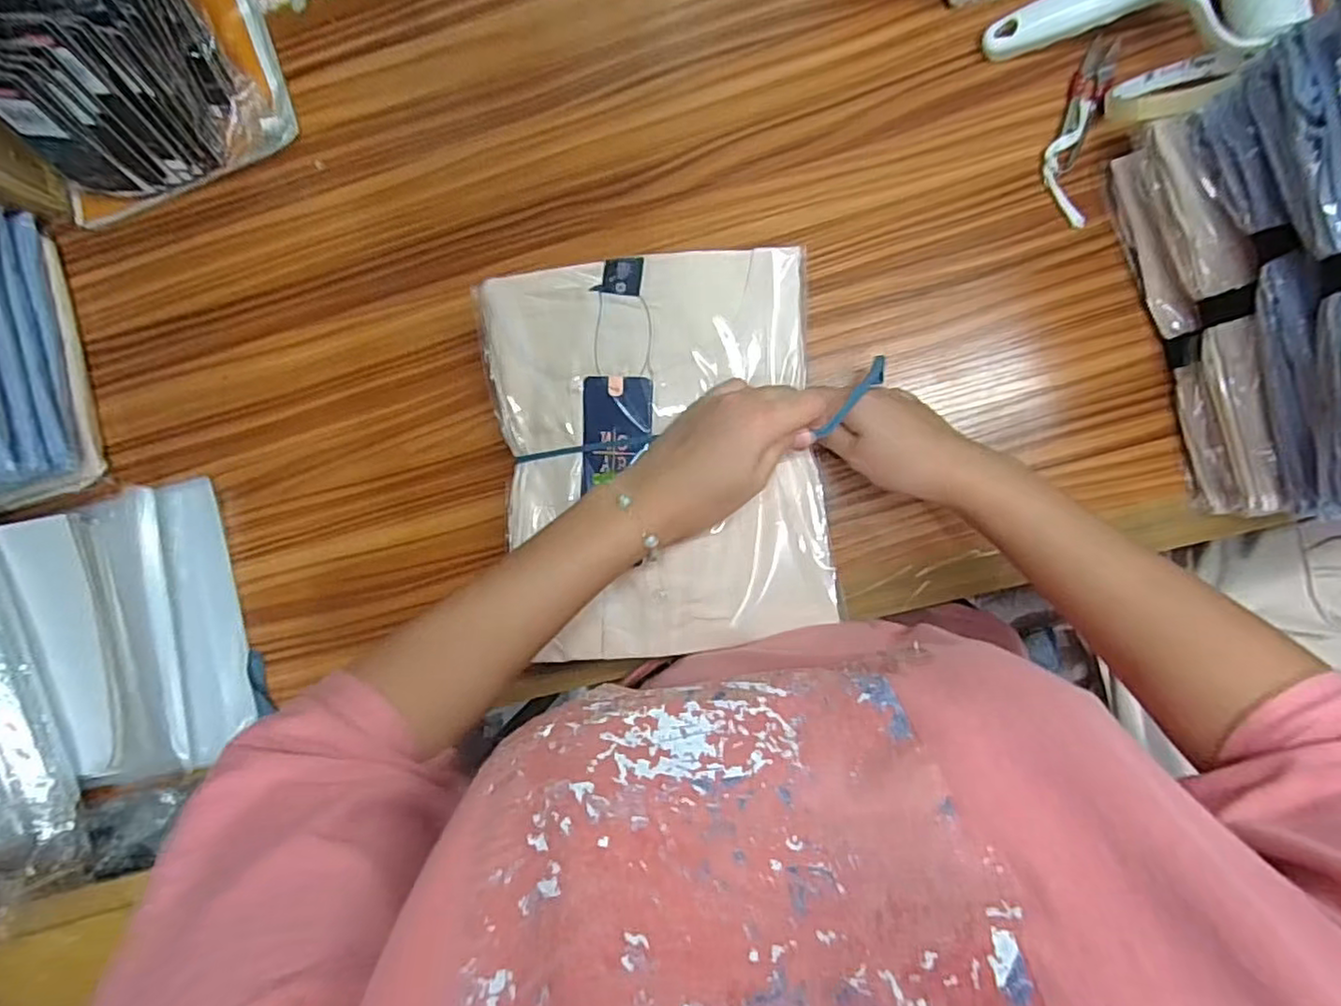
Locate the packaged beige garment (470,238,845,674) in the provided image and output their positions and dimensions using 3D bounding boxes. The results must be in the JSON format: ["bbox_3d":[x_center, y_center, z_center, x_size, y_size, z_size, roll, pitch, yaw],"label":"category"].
[{"bbox_3d":[-0.008,-0.032,0.436,0.209,0.037,0.249,-6,89,6],"label":"packaged beige garment"}]

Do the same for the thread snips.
[{"bbox_3d":[0.288,-0.264,0.467,0.034,0.010,0.129,11,91,6],"label":"thread snips"}]

